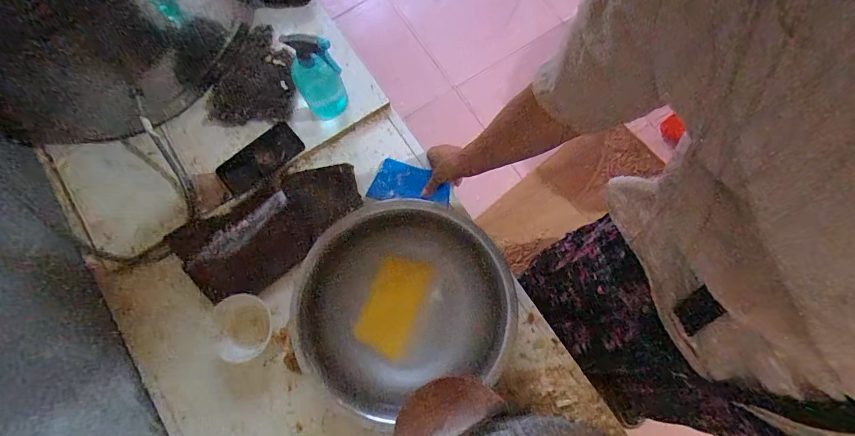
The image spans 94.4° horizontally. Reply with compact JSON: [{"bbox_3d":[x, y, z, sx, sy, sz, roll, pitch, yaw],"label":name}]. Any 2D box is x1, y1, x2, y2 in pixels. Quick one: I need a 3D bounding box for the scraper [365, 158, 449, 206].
[{"bbox_3d":[-0.032,-0.063,0.750,0.149,0.016,0.077,12,73,5],"label":"scraper"}]

